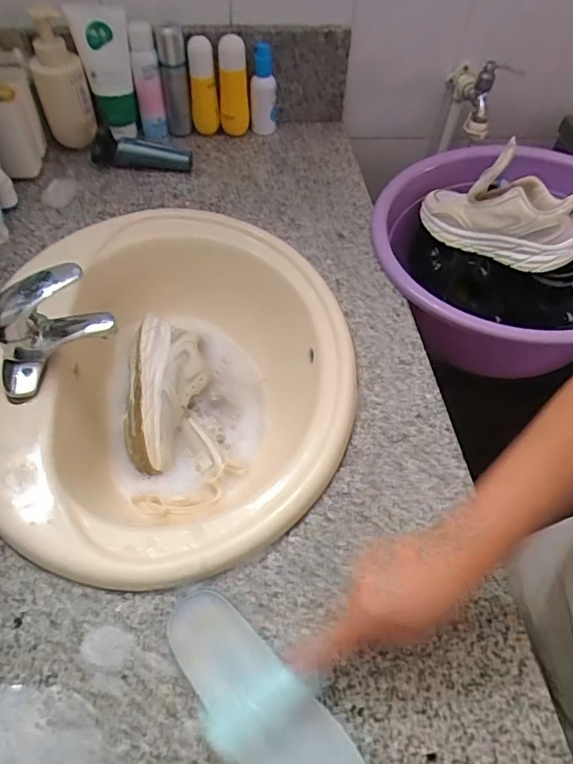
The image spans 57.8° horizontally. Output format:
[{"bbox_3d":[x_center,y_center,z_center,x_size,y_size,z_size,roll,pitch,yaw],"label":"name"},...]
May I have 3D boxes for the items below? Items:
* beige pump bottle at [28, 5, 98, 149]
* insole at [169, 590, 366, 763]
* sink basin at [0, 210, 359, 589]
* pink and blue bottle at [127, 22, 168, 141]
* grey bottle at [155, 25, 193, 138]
[{"bbox_3d":[-0.361,-0.483,0.829,0.078,0.193,0.077,-17,57,-14],"label":"beige pump bottle"},{"bbox_3d":[-0.012,0.272,0.423,0.078,0.008,0.230,-29,62,-28],"label":"insole"},{"bbox_3d":[-0.144,0.000,0.677,0.423,0.143,0.532,-7,54,-10],"label":"sink basin"},{"bbox_3d":[-0.230,-0.494,0.865,0.044,0.168,0.036,-11,56,-10],"label":"pink and blue bottle"},{"bbox_3d":[-0.187,-0.497,0.874,0.042,0.167,0.033,-3,55,-5],"label":"grey bottle"}]

